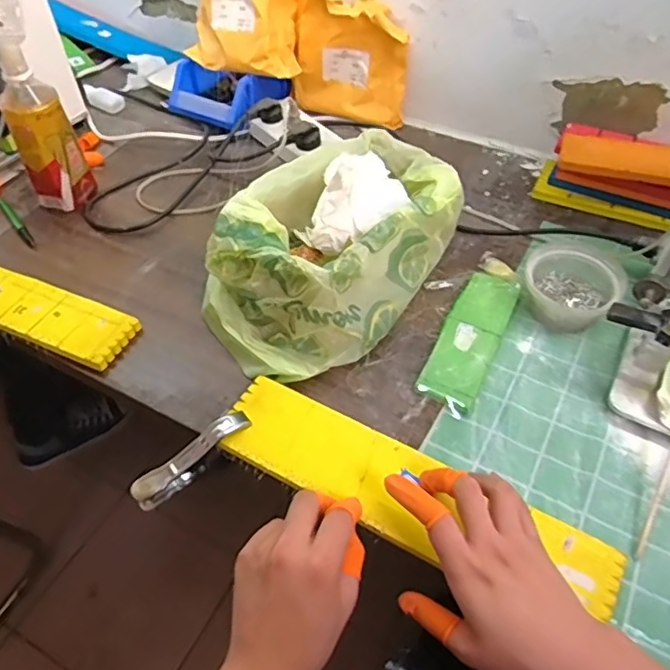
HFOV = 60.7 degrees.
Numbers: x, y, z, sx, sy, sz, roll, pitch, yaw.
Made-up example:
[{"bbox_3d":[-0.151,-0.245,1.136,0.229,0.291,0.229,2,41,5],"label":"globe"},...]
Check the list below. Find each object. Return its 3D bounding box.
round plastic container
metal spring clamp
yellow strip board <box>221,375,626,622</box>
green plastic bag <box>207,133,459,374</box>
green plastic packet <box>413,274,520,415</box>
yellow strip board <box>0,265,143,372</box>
[{"bbox_3d":[0.249,-0.051,0.611,0.090,0.056,0.087,0,50,0],"label":"round plastic container"},{"bbox_3d":[-0.129,0.113,0.520,0.120,0.041,0.024,-41,59,-10],"label":"metal spring clamp"},{"bbox_3d":[0.061,0.130,0.486,0.344,0.010,0.088,21,53,19],"label":"yellow strip board"},{"bbox_3d":[0.007,-0.094,0.606,0.164,0.125,0.294,31,57,24],"label":"green plastic bag"},{"bbox_3d":[0.142,0.002,0.599,0.057,0.016,0.186,21,53,17],"label":"green plastic packet"},{"bbox_3d":[-0.370,-0.043,0.638,0.326,0.012,0.072,20,53,16],"label":"yellow strip board"}]

